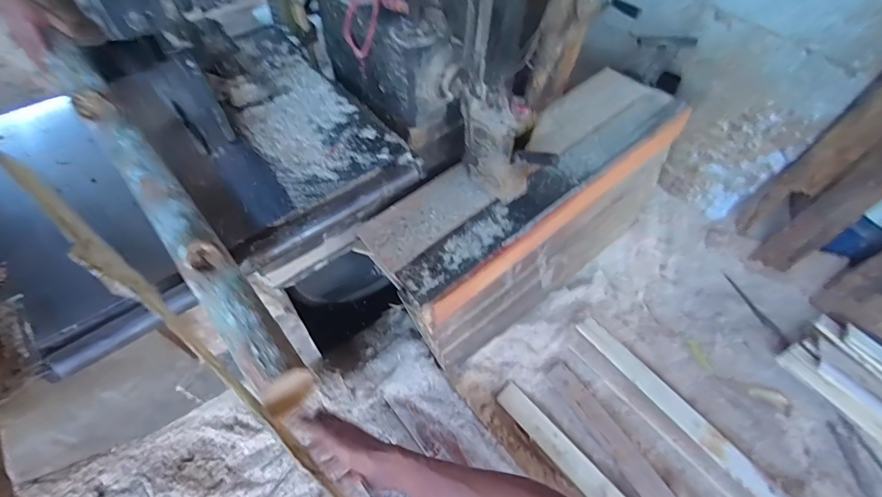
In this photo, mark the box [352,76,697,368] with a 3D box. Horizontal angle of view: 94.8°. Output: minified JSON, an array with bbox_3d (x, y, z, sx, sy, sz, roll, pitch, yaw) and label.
[{"bbox_3d":[0.302,-0.101,1.442,1.133,0.631,0.389,-33,65,-22],"label":"box"}]

